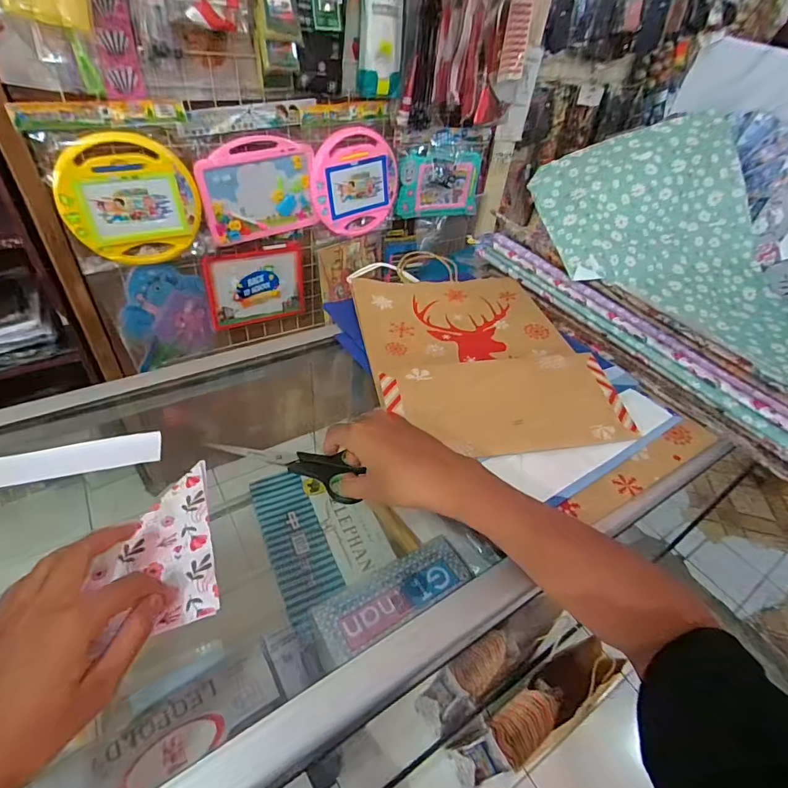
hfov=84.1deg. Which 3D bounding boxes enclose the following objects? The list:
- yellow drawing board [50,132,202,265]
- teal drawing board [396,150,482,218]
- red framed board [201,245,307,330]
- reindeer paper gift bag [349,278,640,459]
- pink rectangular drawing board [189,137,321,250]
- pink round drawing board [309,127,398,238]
[{"bbox_3d":[-0.597,-0.434,0.999,0.272,0.270,0.022,-14,46,-22],"label":"yellow drawing board"},{"bbox_3d":[0.149,-0.652,1.371,0.295,0.179,0.028,-13,45,-22],"label":"teal drawing board"},{"bbox_3d":[-0.408,-0.317,1.299,0.282,0.237,0.027,-20,48,-27],"label":"red framed board"},{"bbox_3d":[0.094,-0.058,0.530,0.250,0.025,0.316,-3,42,-12],"label":"reindeer paper gift bag"},{"bbox_3d":[-0.342,-0.519,1.118,0.286,0.236,0.018,-17,47,-25],"label":"pink rectangular drawing board"},{"bbox_3d":[-0.106,-0.586,1.237,0.267,0.275,0.041,-26,54,-19],"label":"pink round drawing board"}]

